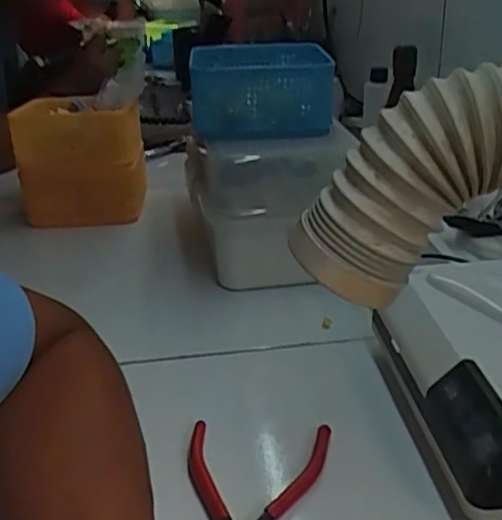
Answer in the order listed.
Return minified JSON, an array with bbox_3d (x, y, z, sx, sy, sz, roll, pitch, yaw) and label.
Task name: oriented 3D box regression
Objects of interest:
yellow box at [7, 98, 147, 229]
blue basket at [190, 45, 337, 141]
[{"bbox_3d":[-0.184,-0.105,0.737,0.121,0.123,0.081,3,27,9],"label":"yellow box"},{"bbox_3d":[0.007,-0.151,0.610,0.119,0.076,0.092,-4,26,-3],"label":"blue basket"}]

